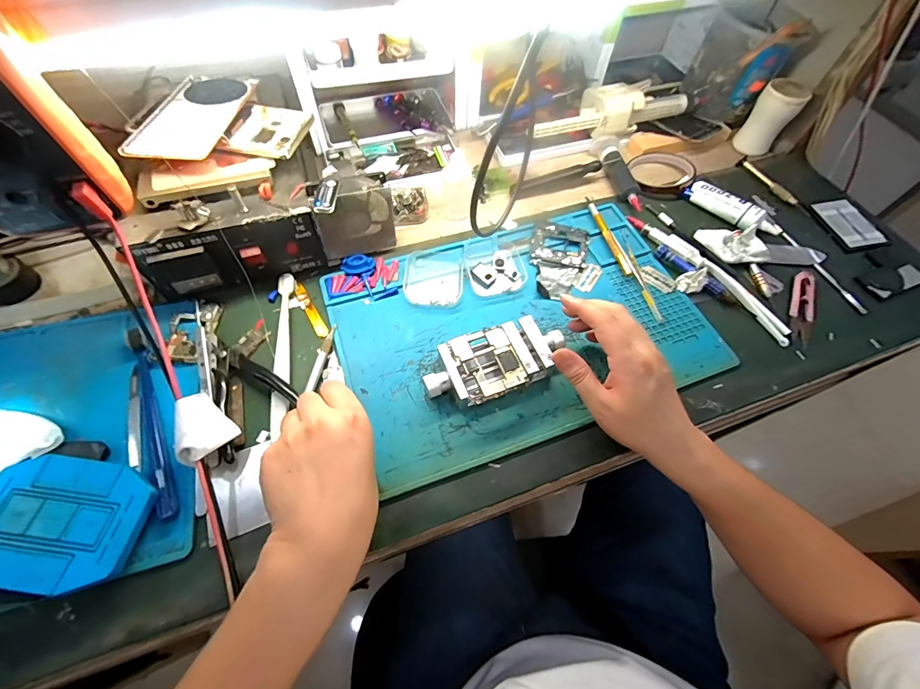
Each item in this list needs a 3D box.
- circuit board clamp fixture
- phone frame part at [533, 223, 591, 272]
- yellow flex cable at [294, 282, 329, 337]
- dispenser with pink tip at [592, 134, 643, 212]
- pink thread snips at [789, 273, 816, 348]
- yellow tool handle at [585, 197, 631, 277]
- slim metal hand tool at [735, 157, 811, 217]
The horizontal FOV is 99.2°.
[{"bbox_3d":[0.033,0.018,0.368,0.132,0.032,0.064,-21,64,-14],"label":"circuit board clamp fixture"},{"bbox_3d":[0.119,-0.117,0.464,0.066,0.006,0.063,14,61,5],"label":"phone frame part"},{"bbox_3d":[-0.159,-0.037,0.415,0.012,0.005,0.074,-29,66,-18],"label":"yellow flex cable"},{"bbox_3d":[0.216,-0.232,0.526,0.028,0.025,0.131,-8,61,-7],"label":"dispenser with pink tip"},{"bbox_3d":[0.380,-0.042,0.431,0.024,0.006,0.103,26,63,11],"label":"pink thread snips"},{"bbox_3d":[0.177,-0.136,0.475,0.010,0.011,0.129,-9,62,-8],"label":"yellow tool handle"},{"bbox_3d":[0.428,-0.218,0.535,0.011,0.014,0.119,-25,65,-16],"label":"slim metal hand tool"}]

